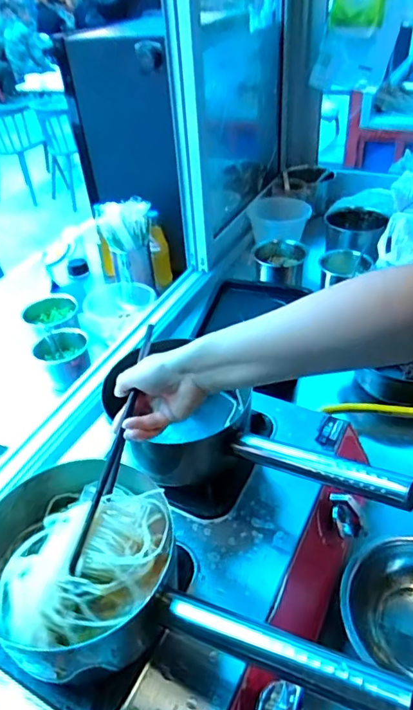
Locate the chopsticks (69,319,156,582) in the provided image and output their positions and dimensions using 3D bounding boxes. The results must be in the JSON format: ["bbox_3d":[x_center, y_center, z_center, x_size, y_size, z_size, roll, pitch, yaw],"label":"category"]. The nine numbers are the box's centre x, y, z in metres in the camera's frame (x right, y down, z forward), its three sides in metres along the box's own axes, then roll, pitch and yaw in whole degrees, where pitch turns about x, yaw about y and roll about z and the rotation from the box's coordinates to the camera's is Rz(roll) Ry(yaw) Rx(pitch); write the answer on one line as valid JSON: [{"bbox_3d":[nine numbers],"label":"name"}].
[{"bbox_3d":[-0.085,0.081,0.482,0.009,0.022,0.244,8,64,15],"label":"chopsticks"}]

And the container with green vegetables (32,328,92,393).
[{"bbox_3d":[-0.303,0.008,1.049,0.104,0.079,0.111,2,39,7],"label":"container with green vegetables"}]

